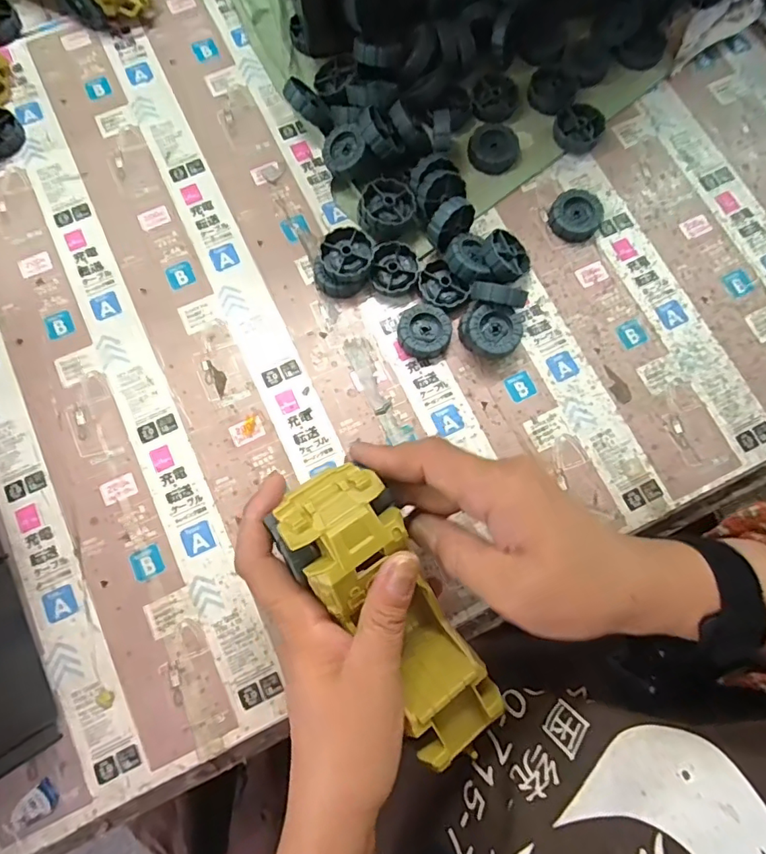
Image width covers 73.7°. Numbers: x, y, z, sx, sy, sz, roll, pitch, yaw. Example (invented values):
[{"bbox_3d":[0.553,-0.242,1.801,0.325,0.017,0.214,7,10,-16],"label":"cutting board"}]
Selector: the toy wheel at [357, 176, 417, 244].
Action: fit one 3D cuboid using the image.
[{"bbox_3d":[0.003,-0.163,0.386,0.041,0.025,0.048,-1,78,0],"label":"toy wheel"}]

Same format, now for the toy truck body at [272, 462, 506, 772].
[{"bbox_3d":[0.006,0.095,0.265,0.050,0.047,0.156,-31,101,-6],"label":"toy truck body"}]

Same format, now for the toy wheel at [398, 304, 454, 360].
[{"bbox_3d":[0.031,-0.071,0.375,0.038,0.014,0.038,0,78,0],"label":"toy wheel"}]

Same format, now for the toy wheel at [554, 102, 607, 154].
[{"bbox_3d":[0.157,-0.242,0.414,0.039,0.015,0.037,0,78,0],"label":"toy wheel"}]

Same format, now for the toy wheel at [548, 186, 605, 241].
[{"bbox_3d":[0.149,-0.163,0.394,0.039,0.016,0.037,0,78,0],"label":"toy wheel"}]

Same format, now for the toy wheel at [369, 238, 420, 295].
[{"bbox_3d":[0.008,-0.117,0.382,0.035,0.013,0.041,13,78,2],"label":"toy wheel"}]

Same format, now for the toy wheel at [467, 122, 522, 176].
[{"bbox_3d":[0.089,-0.223,0.408,0.040,0.012,0.036,21,79,4],"label":"toy wheel"}]

